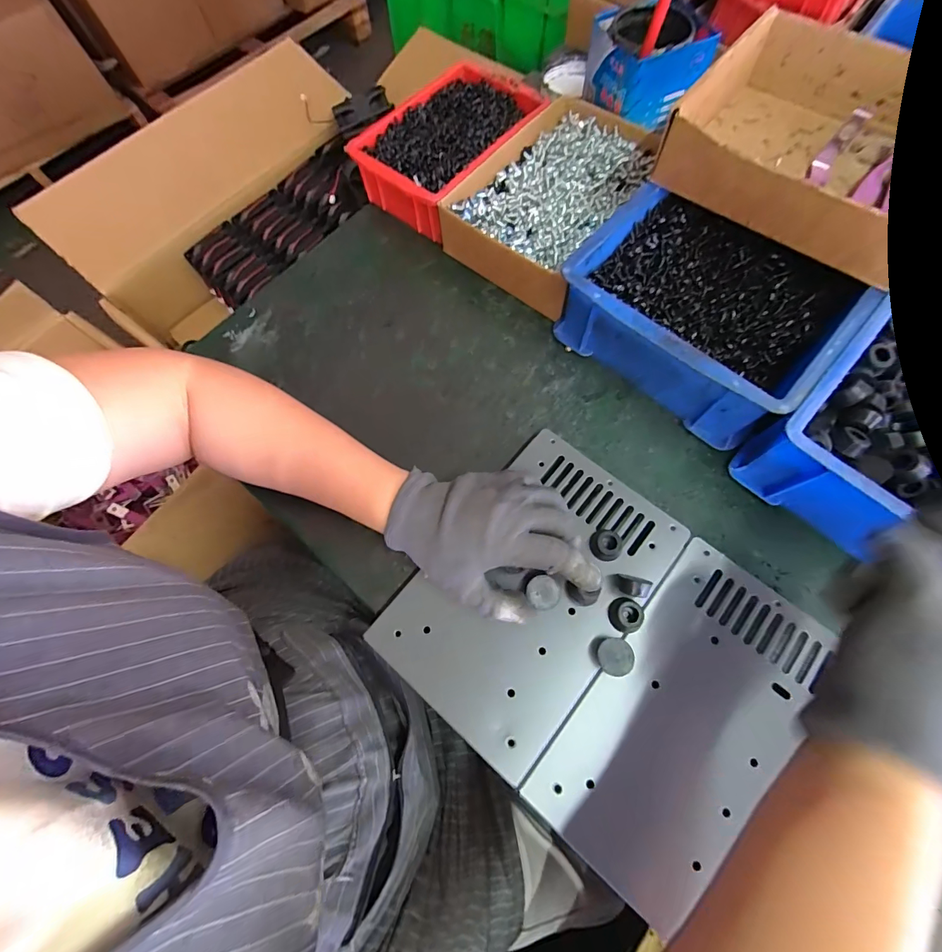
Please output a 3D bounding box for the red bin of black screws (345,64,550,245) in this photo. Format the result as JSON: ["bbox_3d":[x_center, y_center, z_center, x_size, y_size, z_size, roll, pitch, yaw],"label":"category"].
[{"bbox_3d":[-0.024,-0.366,0.474,0.133,0.072,0.207,36,73,14],"label":"red bin of black screws"}]

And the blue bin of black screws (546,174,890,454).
[{"bbox_3d":[0.203,-0.146,0.375,0.206,0.088,0.170,38,74,15],"label":"blue bin of black screws"}]

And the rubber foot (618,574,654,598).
[{"bbox_3d":[0.120,0.084,0.311,0.022,0.021,0.014,15,72,8],"label":"rubber foot"}]

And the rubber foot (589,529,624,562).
[{"bbox_3d":[0.107,0.054,0.326,0.022,0.013,0.022,0,70,3],"label":"rubber foot"}]

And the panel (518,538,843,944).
[{"bbox_3d":[0.151,0.167,0.289,0.118,0.013,0.223,39,72,14],"label":"panel"}]

